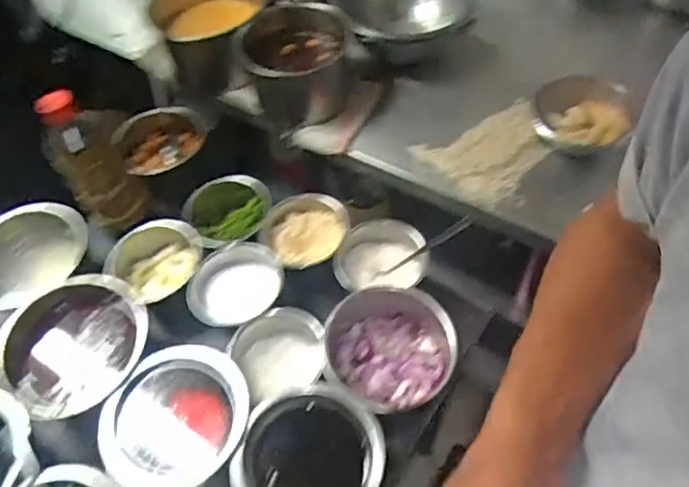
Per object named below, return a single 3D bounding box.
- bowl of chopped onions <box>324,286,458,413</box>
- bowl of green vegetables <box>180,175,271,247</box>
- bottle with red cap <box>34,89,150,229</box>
[{"bbox_3d":[0.054,0.136,0.719,0.158,0.090,0.146,-2,54,2],"label":"bowl of chopped onions"},{"bbox_3d":[-0.169,-0.031,0.859,0.114,0.082,0.120,-2,54,2],"label":"bowl of green vegetables"},{"bbox_3d":[-0.331,-0.111,0.780,0.068,0.201,0.097,38,64,26],"label":"bottle with red cap"}]

